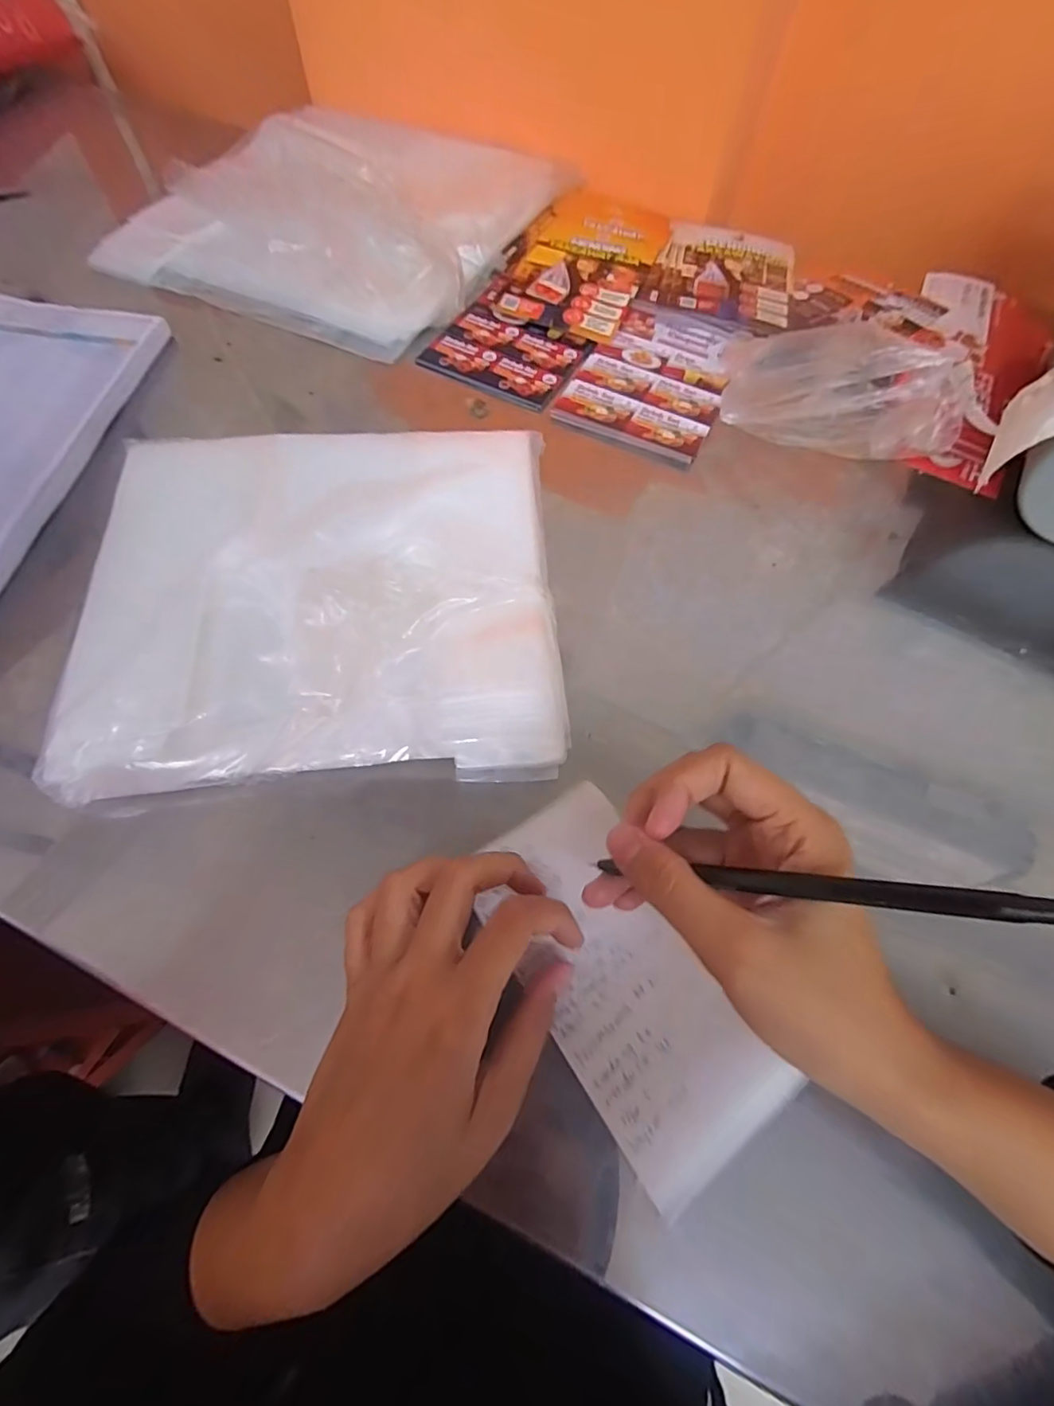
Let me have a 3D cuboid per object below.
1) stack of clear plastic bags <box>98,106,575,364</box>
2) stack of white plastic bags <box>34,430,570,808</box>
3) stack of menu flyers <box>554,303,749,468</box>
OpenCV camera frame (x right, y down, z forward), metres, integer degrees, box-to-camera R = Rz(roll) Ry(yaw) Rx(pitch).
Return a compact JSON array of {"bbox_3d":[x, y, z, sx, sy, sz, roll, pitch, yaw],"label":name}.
[{"bbox_3d":[-0.168,-0.450,0.469,0.326,0.051,0.302,22,67,8],"label":"stack of clear plastic bags"},{"bbox_3d":[-0.109,-0.060,0.295,0.245,0.039,0.217,-3,66,-3],"label":"stack of white plastic bags"},{"bbox_3d":[0.100,-0.253,0.413,0.108,0.008,0.159,24,67,9],"label":"stack of menu flyers"}]

